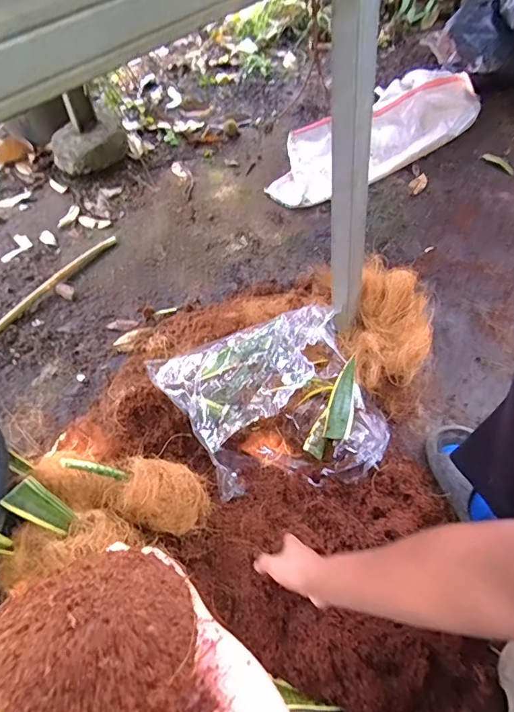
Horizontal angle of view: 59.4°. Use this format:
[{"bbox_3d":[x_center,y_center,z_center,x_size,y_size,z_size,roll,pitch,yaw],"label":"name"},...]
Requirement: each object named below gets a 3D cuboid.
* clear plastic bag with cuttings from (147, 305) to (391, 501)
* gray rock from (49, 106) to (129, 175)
[{"bbox_3d":[0.033,0.086,0.846,0.368,0.099,0.356,-24,57,-12],"label":"clear plastic bag with cuttings"},{"bbox_3d":[-0.514,-0.654,1.403,0.237,0.119,0.157,-30,59,-16],"label":"gray rock"}]

